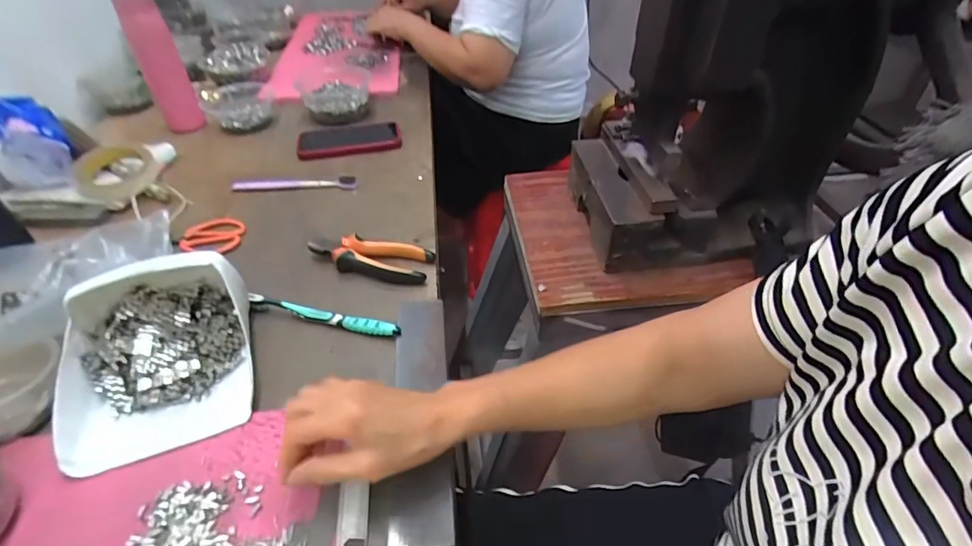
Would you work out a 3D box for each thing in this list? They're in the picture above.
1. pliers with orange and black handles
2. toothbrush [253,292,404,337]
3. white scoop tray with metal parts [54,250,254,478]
[{"bbox_3d":[-0.140,-0.019,0.574,0.150,0.026,0.052,11,43,11],"label":"pliers with orange and black handles"},{"bbox_3d":[-0.175,0.047,0.509,0.173,0.017,0.013,11,43,11],"label":"toothbrush"},{"bbox_3d":[-0.305,0.066,0.434,0.157,0.082,0.176,-13,44,-15],"label":"white scoop tray with metal parts"}]

